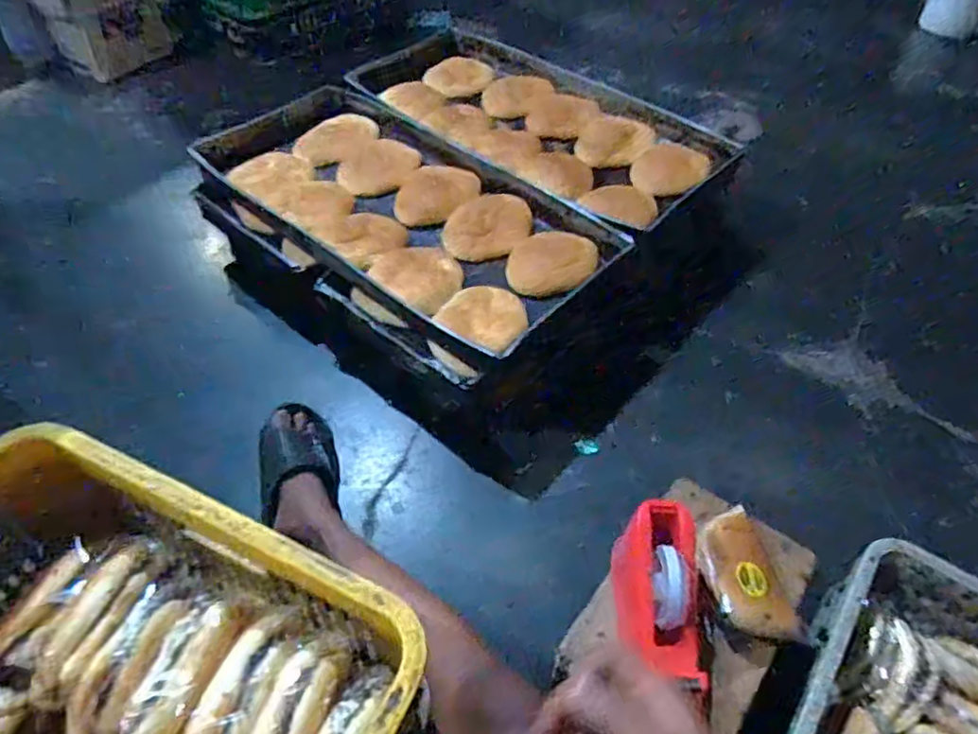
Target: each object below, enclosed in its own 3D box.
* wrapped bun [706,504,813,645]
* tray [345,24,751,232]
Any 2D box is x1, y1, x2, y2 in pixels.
[{"bbox_3d":[0.289,0.227,0.722,0.079,0.037,0.151,-6,51,-7],"label":"wrapped bun"},{"bbox_3d":[0.125,-0.544,1.387,0.437,0.053,0.843,-36,59,-27],"label":"tray"}]

